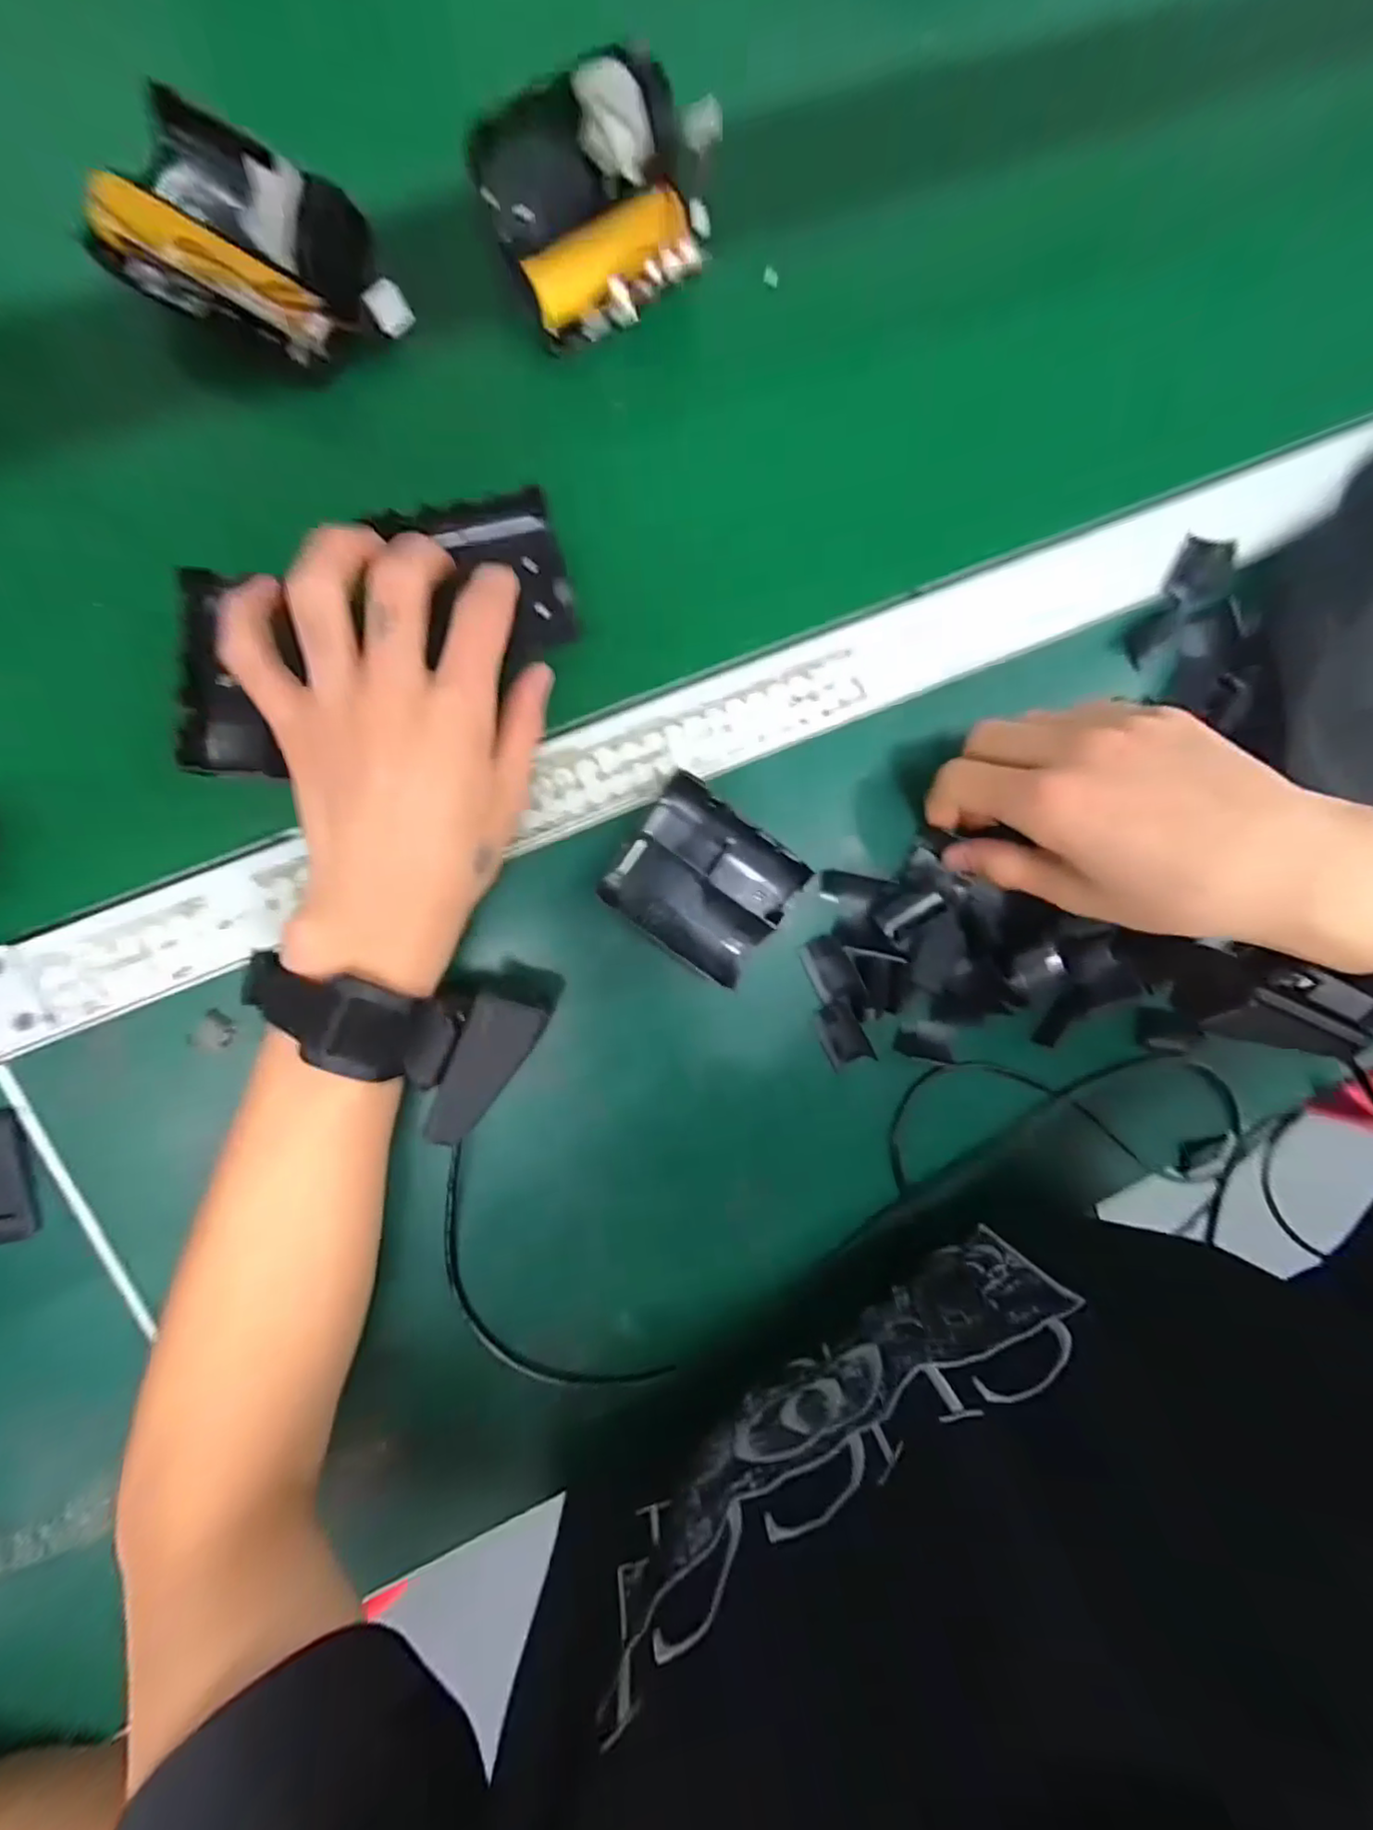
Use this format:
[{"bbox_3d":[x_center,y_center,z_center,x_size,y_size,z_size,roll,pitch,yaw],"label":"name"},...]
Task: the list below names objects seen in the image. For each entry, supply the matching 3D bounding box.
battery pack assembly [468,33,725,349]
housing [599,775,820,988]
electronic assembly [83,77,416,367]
[{"bbox_3d":[-0.031,-0.289,0.256,0.093,0.043,0.057,-30,97,-5],"label":"battery pack assembly"},{"bbox_3d":[0.008,-0.015,0.292,0.074,0.023,0.067,36,88,-8],"label":"housing"},{"bbox_3d":[-0.162,-0.256,0.244,0.094,0.028,0.067,18,91,-8],"label":"electronic assembly"}]

